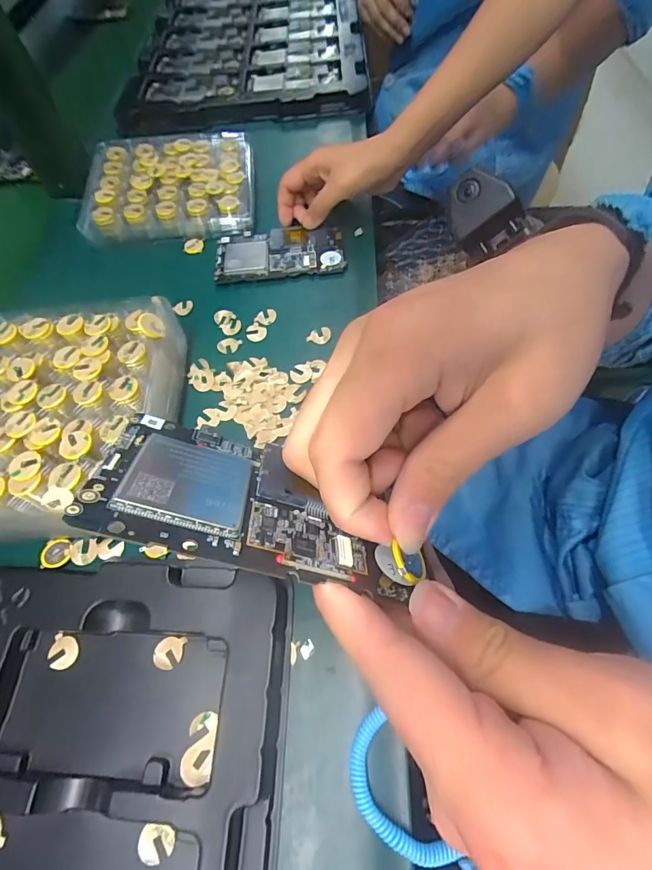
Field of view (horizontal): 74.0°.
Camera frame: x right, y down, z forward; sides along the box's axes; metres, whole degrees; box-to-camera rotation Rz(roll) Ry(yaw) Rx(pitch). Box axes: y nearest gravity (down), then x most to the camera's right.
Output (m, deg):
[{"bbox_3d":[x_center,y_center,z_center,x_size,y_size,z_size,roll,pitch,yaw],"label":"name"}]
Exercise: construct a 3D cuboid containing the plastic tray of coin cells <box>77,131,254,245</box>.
[{"bbox_3d":[-0.167,-0.272,0.467,0.175,0.029,0.146,-6,60,4],"label":"plastic tray of coin cells"}]

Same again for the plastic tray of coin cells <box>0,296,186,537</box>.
[{"bbox_3d":[-0.190,-0.016,0.316,0.157,0.051,0.177,-8,60,3],"label":"plastic tray of coin cells"}]

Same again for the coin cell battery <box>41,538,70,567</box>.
[{"bbox_3d":[-0.183,0.079,0.292,0.017,0.004,0.019,-17,60,-2],"label":"coin cell battery"}]

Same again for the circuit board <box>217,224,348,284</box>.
[{"bbox_3d":[-0.046,-0.180,0.425,0.124,0.010,0.061,-6,60,4],"label":"circuit board"}]

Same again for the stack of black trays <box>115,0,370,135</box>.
[{"bbox_3d":[-0.114,-0.671,0.700,0.324,0.039,0.582,-5,60,5],"label":"stack of black trays"}]

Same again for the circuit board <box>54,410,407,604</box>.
[{"bbox_3d":[-0.028,0.023,0.163,0.106,0.005,0.065,17,31,-14],"label":"circuit board"}]

